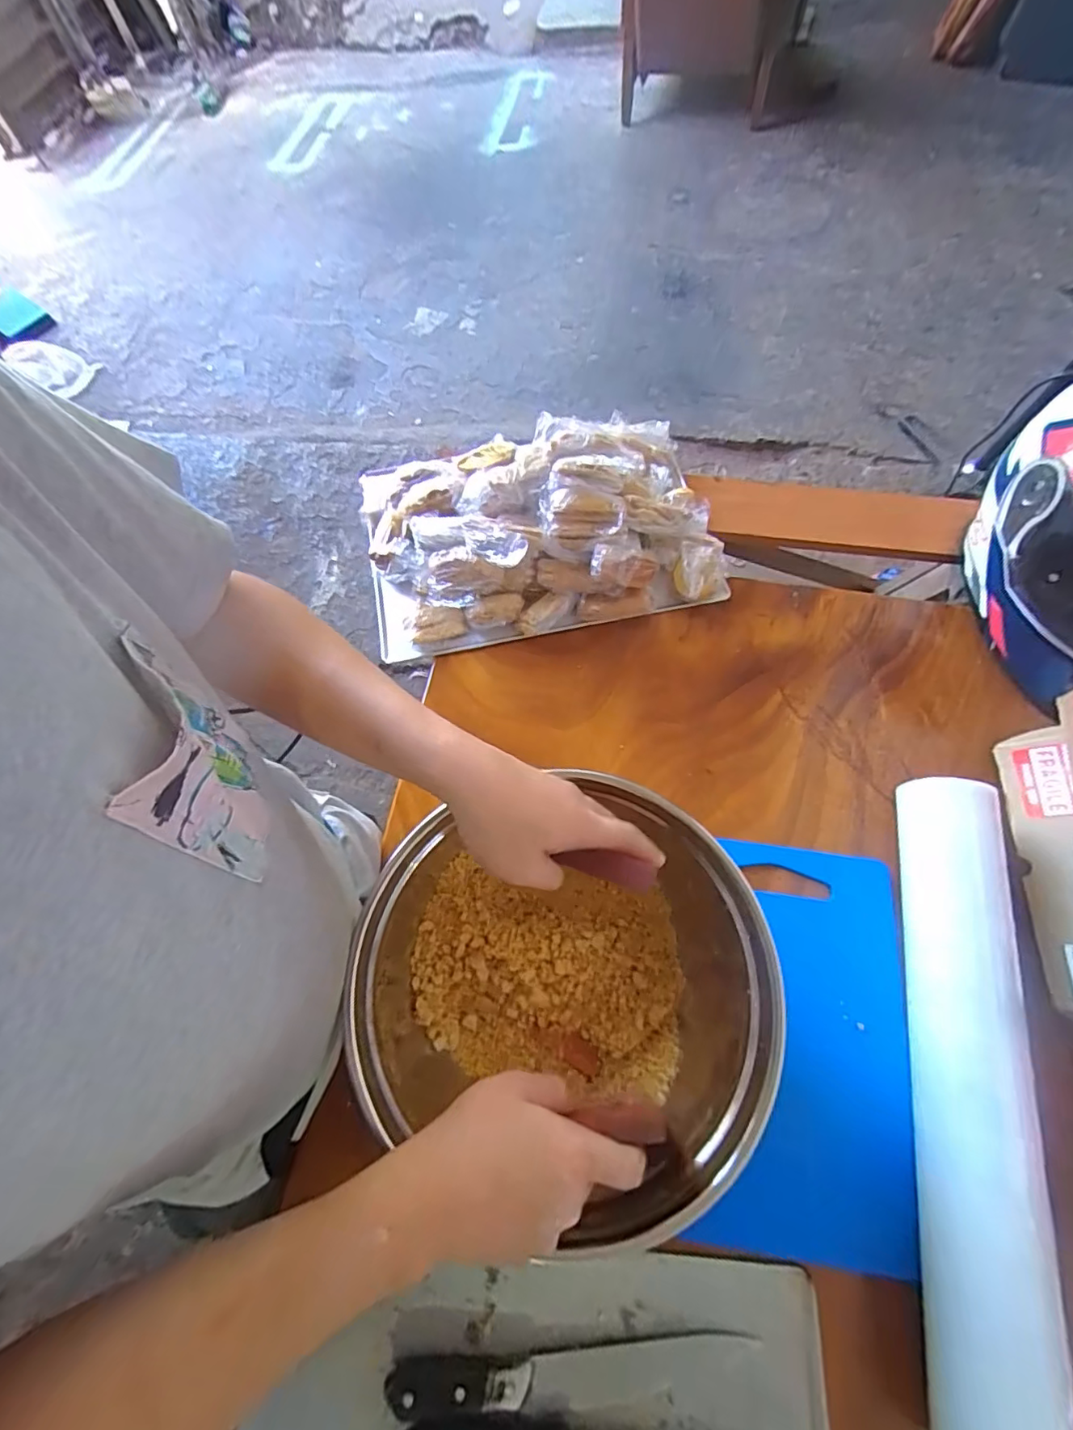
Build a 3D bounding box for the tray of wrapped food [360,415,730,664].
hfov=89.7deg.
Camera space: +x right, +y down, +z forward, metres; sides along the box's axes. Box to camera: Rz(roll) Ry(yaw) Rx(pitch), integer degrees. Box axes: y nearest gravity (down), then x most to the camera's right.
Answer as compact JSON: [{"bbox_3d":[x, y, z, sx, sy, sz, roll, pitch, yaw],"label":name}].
[{"bbox_3d":[0.004,-0.254,0.670,0.421,0.132,0.277,-12,69,-5],"label":"tray of wrapped food"}]

